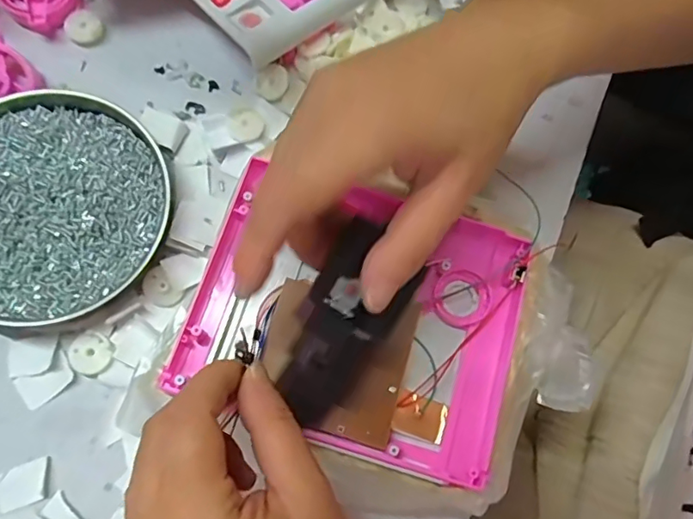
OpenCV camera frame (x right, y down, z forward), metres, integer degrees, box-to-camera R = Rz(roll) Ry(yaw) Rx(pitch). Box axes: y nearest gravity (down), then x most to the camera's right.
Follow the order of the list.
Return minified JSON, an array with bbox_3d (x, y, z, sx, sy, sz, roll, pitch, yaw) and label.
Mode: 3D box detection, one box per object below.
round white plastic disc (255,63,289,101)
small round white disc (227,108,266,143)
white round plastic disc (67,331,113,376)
[{"bbox_3d":[-0.048,-0.116,0.351,0.021,0.008,0.021,1,75,-5],"label":"round white plastic disc"},{"bbox_3d":[-0.064,-0.086,0.344,0.022,0.007,0.022,1,75,-5],"label":"small round white disc"},{"bbox_3d":[-0.142,0.051,0.299,0.023,0.004,0.023,1,75,-5],"label":"white round plastic disc"}]

